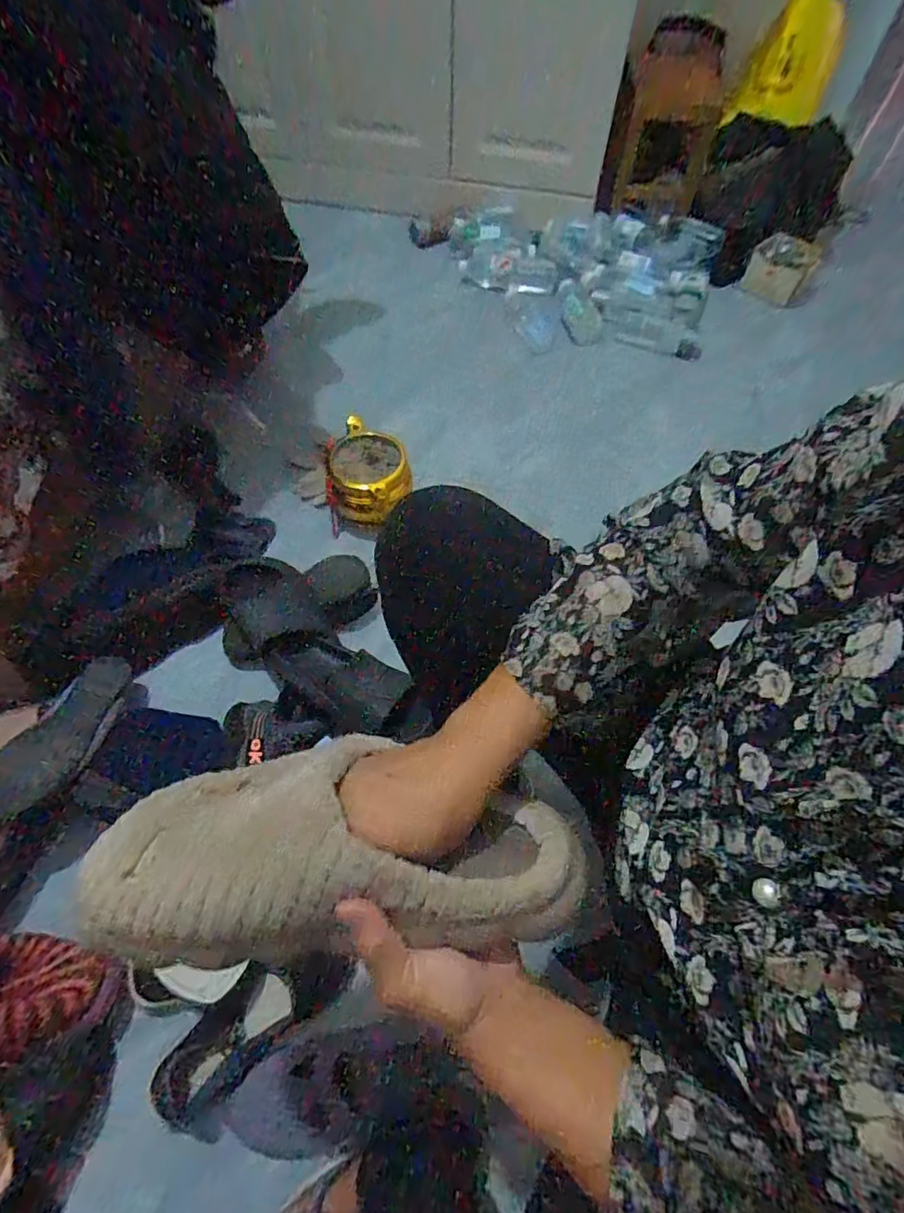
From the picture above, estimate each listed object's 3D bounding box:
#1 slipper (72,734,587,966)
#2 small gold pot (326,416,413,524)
[{"bbox_3d":[-0.055,0.129,0.295,0.260,0.067,0.107,5,61,-7],"label":"slipper"},{"bbox_3d":[-0.138,-0.216,0.908,0.134,0.096,0.161,-13,62,-8],"label":"small gold pot"}]

